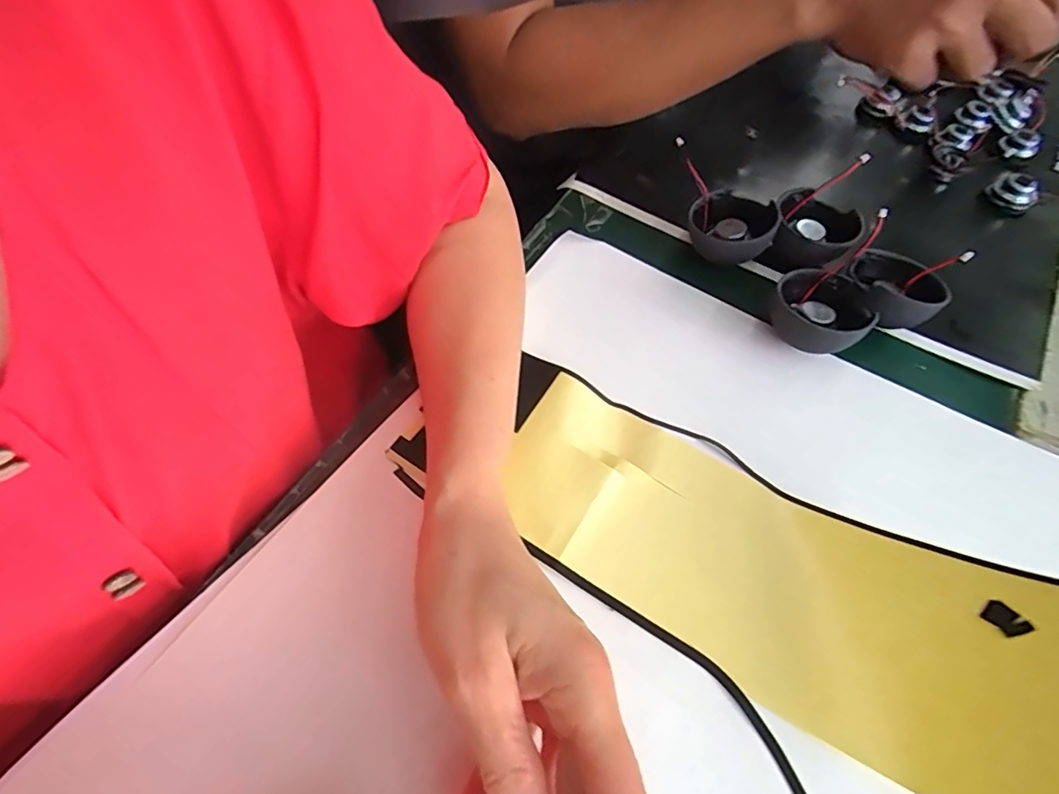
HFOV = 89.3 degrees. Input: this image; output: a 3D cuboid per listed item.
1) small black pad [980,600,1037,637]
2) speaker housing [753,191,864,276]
[{"bbox_3d":[0.215,0.101,0.242,0.011,0.004,0.016,-39,46,1],"label":"small black pad"},{"bbox_3d":[0.209,-0.118,0.399,0.060,0.037,0.077,22,60,11],"label":"speaker housing"}]

